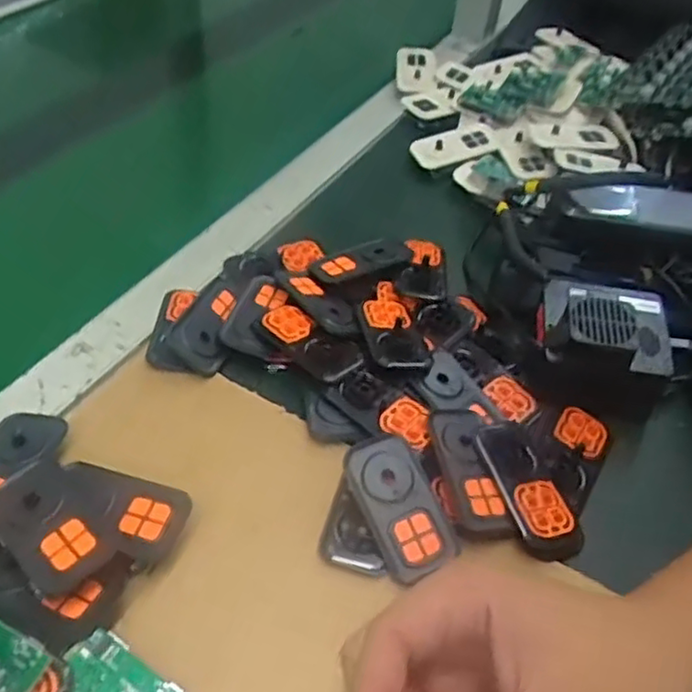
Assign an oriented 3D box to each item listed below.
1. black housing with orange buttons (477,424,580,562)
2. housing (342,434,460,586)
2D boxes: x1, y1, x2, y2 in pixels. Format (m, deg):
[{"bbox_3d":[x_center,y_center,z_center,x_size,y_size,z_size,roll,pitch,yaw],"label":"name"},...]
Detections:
[{"bbox_3d":[0.101,0.078,0.387,0.037,0.011,0.081,-11,51,-16],"label":"black housing with orange buttons"},{"bbox_3d":[0.028,0.083,0.366,0.039,0.014,0.073,-18,53,-21],"label":"housing"}]

